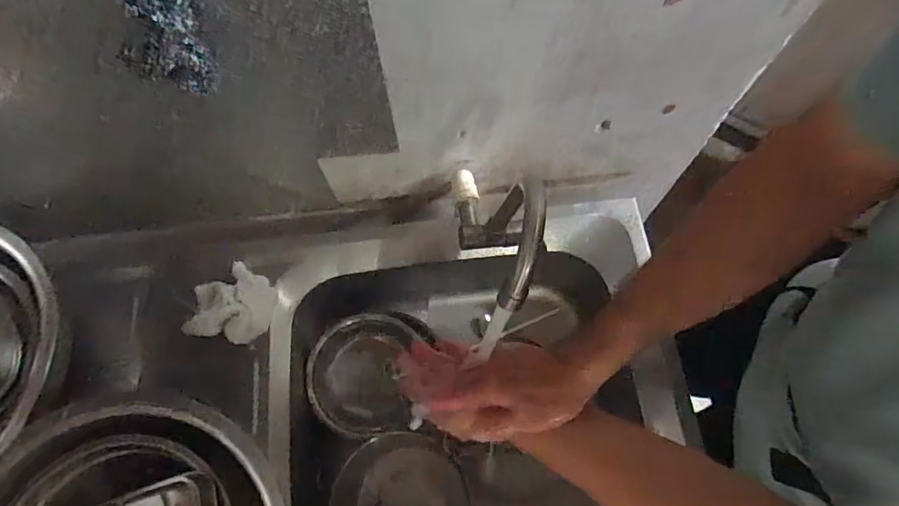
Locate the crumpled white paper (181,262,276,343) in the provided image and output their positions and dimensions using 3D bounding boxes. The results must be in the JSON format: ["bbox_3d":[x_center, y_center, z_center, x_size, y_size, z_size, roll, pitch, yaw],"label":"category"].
[{"bbox_3d":[-0.263,0.059,0.593,0.106,0.044,0.097,-5,68,-2],"label":"crumpled white paper"}]

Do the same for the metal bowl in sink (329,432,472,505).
[{"bbox_3d":[-0.064,0.335,0.664,0.173,0.072,0.172,0,68,0],"label":"metal bowl in sink"}]

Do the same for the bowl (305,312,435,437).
[{"bbox_3d":[-0.117,0.167,0.695,0.145,0.073,0.162,8,68,4],"label":"bowl"}]

